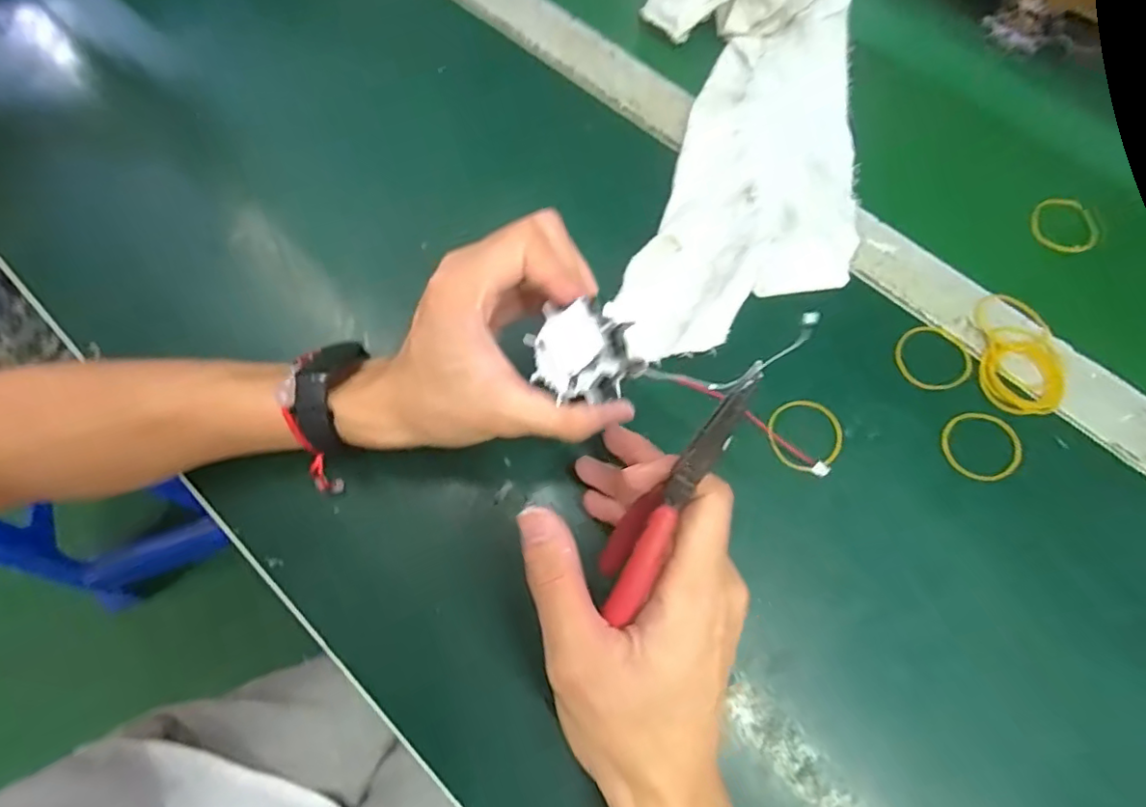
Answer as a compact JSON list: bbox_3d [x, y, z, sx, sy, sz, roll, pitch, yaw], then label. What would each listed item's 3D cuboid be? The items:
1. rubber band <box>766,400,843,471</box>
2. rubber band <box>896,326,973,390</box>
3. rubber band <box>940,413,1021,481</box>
[{"bbox_3d":[0.127,0.016,0.316,0.034,0.006,0.037,0,69,-1],"label":"rubber band"},{"bbox_3d":[0.203,-0.026,0.328,0.040,0.004,0.039,0,69,-1],"label":"rubber band"},{"bbox_3d":[0.219,0.023,0.312,0.036,0.004,0.037,-3,72,11],"label":"rubber band"}]

